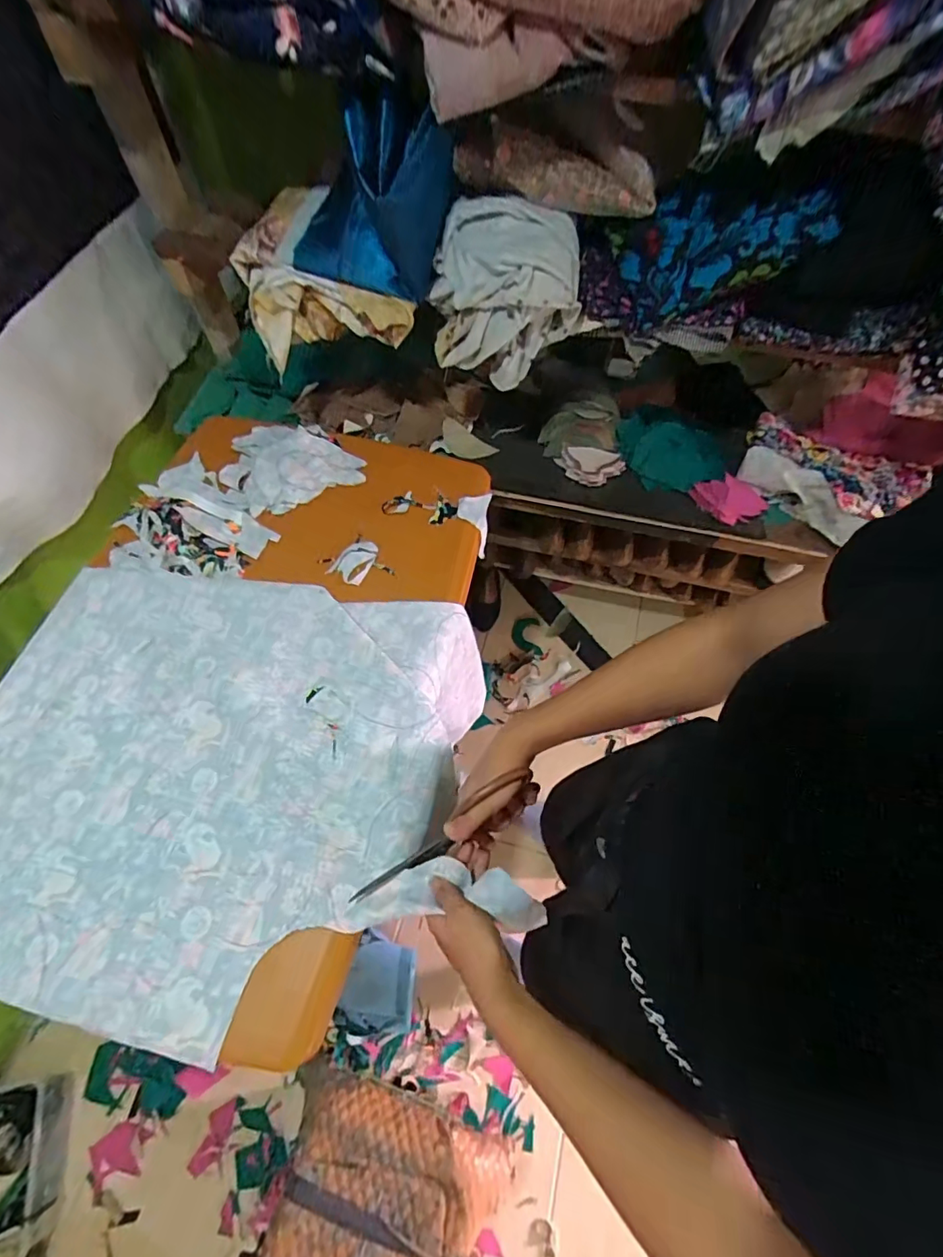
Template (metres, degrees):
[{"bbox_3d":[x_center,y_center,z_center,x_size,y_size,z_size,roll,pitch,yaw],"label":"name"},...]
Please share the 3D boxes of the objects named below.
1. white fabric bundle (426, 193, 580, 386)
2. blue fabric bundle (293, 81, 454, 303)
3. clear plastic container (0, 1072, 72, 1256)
[{"bbox_3d":[0.046,-0.452,0.706,0.191,0.159,0.130,9,62,3],"label":"white fabric bundle"},{"bbox_3d":[-0.127,-0.526,0.641,0.185,0.176,0.099,11,62,5],"label":"blue fabric bundle"},{"bbox_3d":[-0.818,0.936,0.903,0.188,0.059,0.255,-9,62,-6],"label":"clear plastic container"}]

